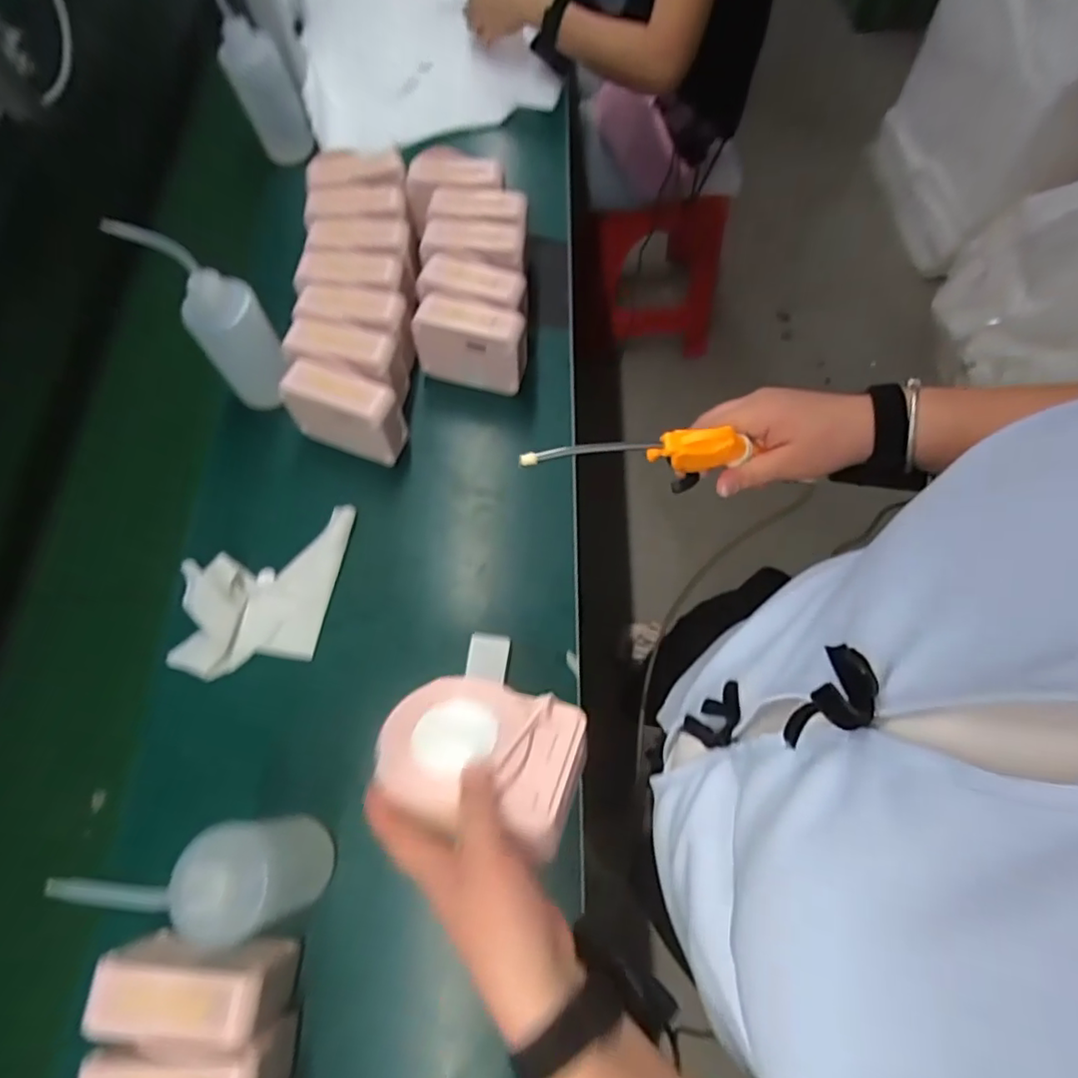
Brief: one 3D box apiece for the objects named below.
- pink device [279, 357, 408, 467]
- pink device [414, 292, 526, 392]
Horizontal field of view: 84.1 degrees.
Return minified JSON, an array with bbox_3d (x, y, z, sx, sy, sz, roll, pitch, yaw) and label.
[{"bbox_3d":[-0.217,-0.145,0.684,0.128,0.102,0.054,17,69,8],"label":"pink device"},{"bbox_3d":[-0.078,-0.230,0.732,0.130,0.114,0.054,14,69,7],"label":"pink device"}]

